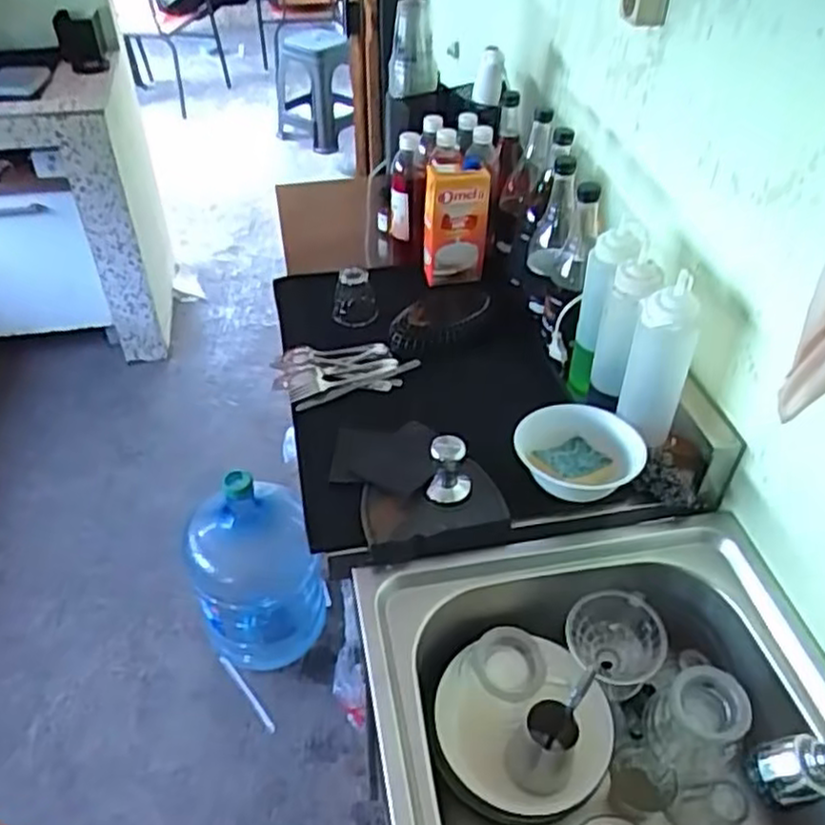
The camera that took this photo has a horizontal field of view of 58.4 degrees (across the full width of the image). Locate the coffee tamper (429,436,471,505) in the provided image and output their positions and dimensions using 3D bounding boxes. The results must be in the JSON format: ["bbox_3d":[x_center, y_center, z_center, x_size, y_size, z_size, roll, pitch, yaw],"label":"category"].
[{"bbox_3d":[0.047,0.071,0.919,0.049,0.079,0.048,7,43,7],"label":"coffee tamper"}]

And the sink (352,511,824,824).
[{"bbox_3d":[0.231,0.450,0.765,0.470,0.263,0.631,-7,43,-8],"label":"sink"}]

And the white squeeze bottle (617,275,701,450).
[{"bbox_3d":[0.309,-0.049,0.939,0.070,0.274,0.078,21,47,21],"label":"white squeeze bottle"}]

